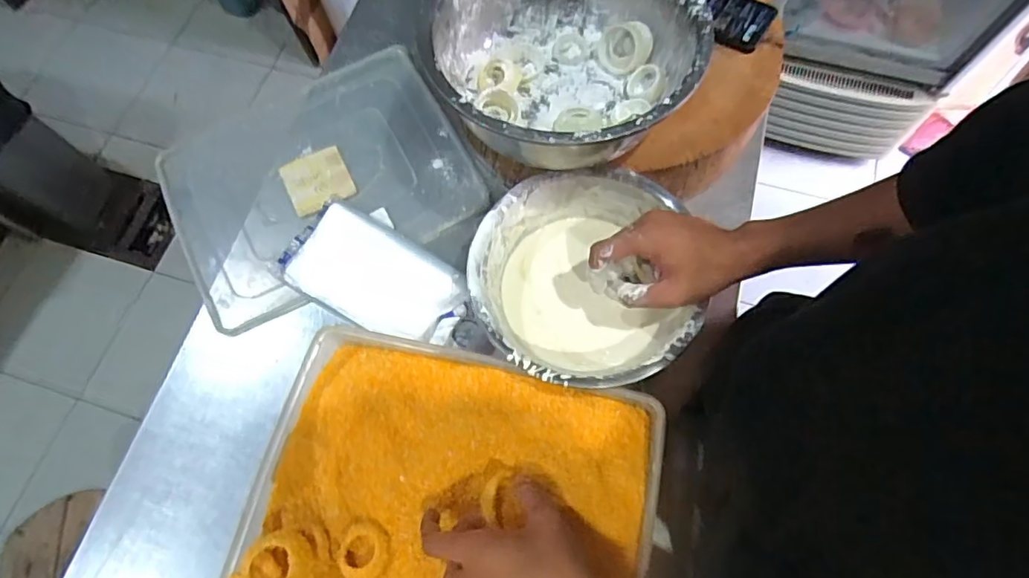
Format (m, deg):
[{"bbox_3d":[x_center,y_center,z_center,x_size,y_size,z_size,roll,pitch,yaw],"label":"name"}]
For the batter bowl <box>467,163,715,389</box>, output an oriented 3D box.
[{"bbox_3d":[0.066,-0.005,0.582,0.211,0.080,0.228,-1,69,2],"label":"batter bowl"}]

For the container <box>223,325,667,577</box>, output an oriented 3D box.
[{"bbox_3d":[-0.064,0.206,0.519,0.369,0.068,0.282,12,70,7],"label":"container"}]

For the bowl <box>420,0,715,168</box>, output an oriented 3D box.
[{"bbox_3d":[0.054,-0.235,0.578,0.270,0.114,0.259,-1,69,2],"label":"bowl"}]

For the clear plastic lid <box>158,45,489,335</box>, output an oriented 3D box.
[{"bbox_3d":[-0.248,-0.137,0.686,0.360,0.028,0.295,-30,71,-9],"label":"clear plastic lid"}]

